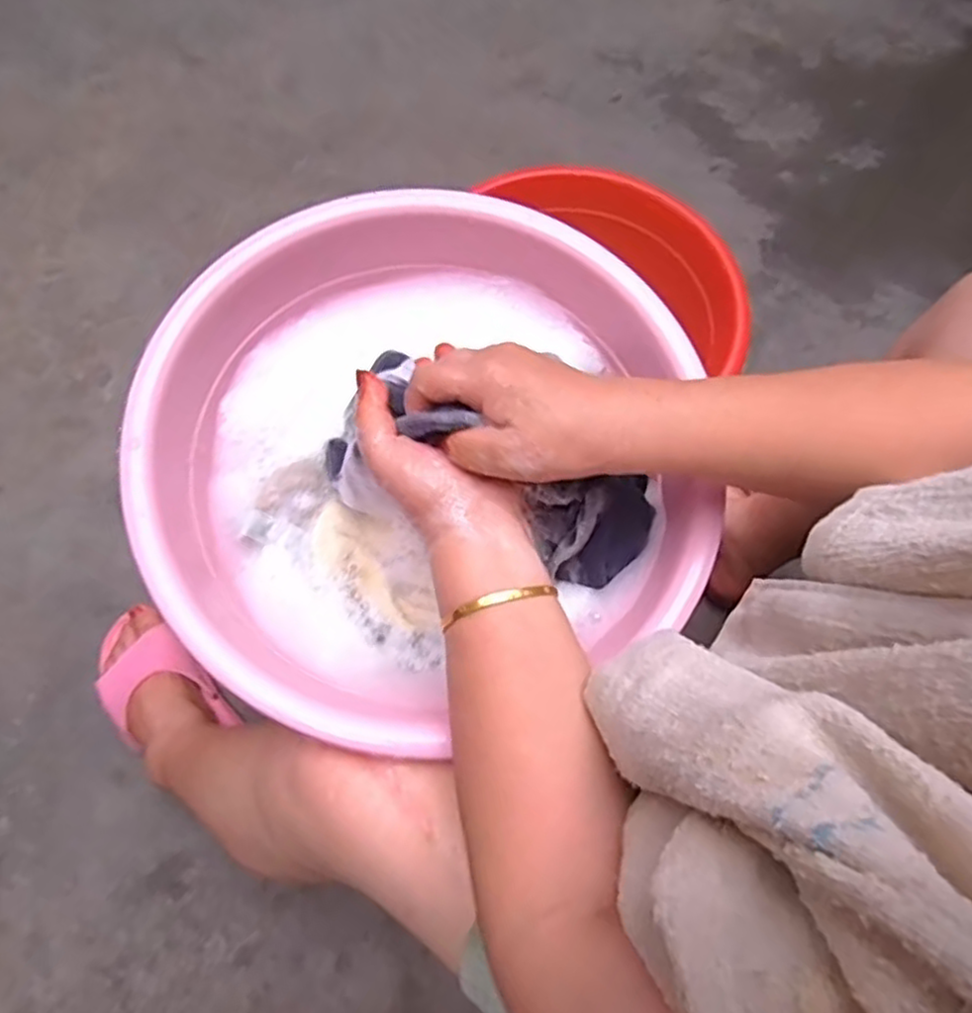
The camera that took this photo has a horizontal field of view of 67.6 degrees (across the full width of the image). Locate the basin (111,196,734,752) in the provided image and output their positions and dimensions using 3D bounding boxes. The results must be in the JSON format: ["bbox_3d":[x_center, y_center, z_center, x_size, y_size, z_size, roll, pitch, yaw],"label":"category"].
[{"bbox_3d":[-0.037,-0.033,0.476,0.344,0.113,0.321,0,70,1],"label":"basin"}]

